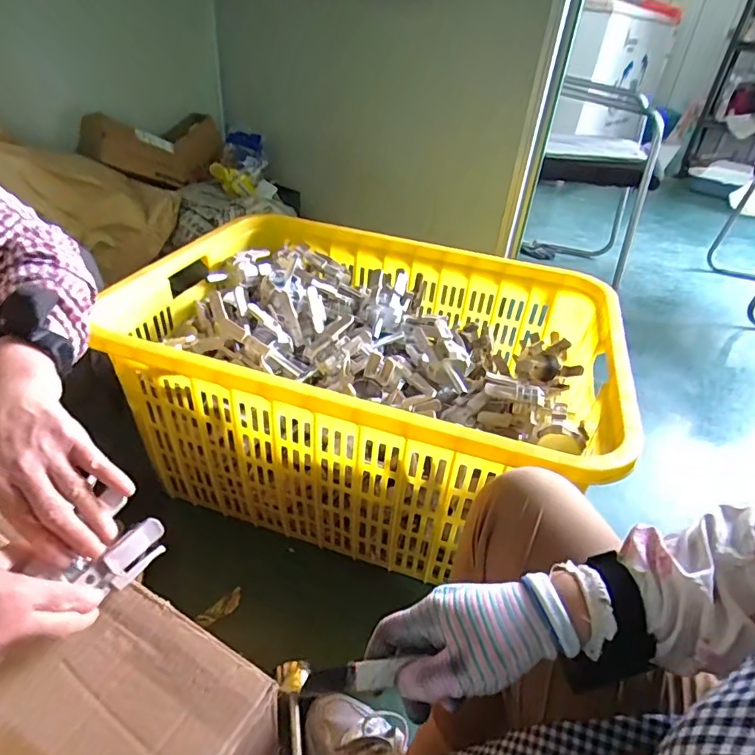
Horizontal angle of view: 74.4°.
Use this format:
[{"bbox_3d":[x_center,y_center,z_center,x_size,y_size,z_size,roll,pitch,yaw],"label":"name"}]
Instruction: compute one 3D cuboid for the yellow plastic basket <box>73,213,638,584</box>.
[{"bbox_3d":[-0.015,0.005,0.942,0.771,0.360,0.571,14,36,12],"label":"yellow plastic basket"}]

